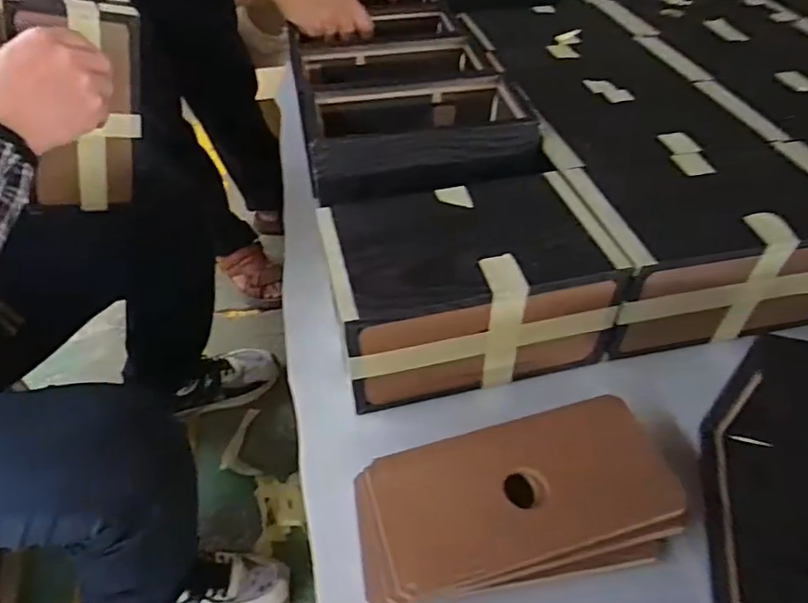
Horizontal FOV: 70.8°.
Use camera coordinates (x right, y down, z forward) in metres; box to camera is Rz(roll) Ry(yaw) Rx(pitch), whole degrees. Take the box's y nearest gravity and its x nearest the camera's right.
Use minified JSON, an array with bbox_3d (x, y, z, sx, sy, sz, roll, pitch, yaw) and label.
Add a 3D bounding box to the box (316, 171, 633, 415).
[{"bbox_3d":[0.050,-0.012,0.475,0.211,0.107,0.132,-11,45,-10],"label":"box"}]

